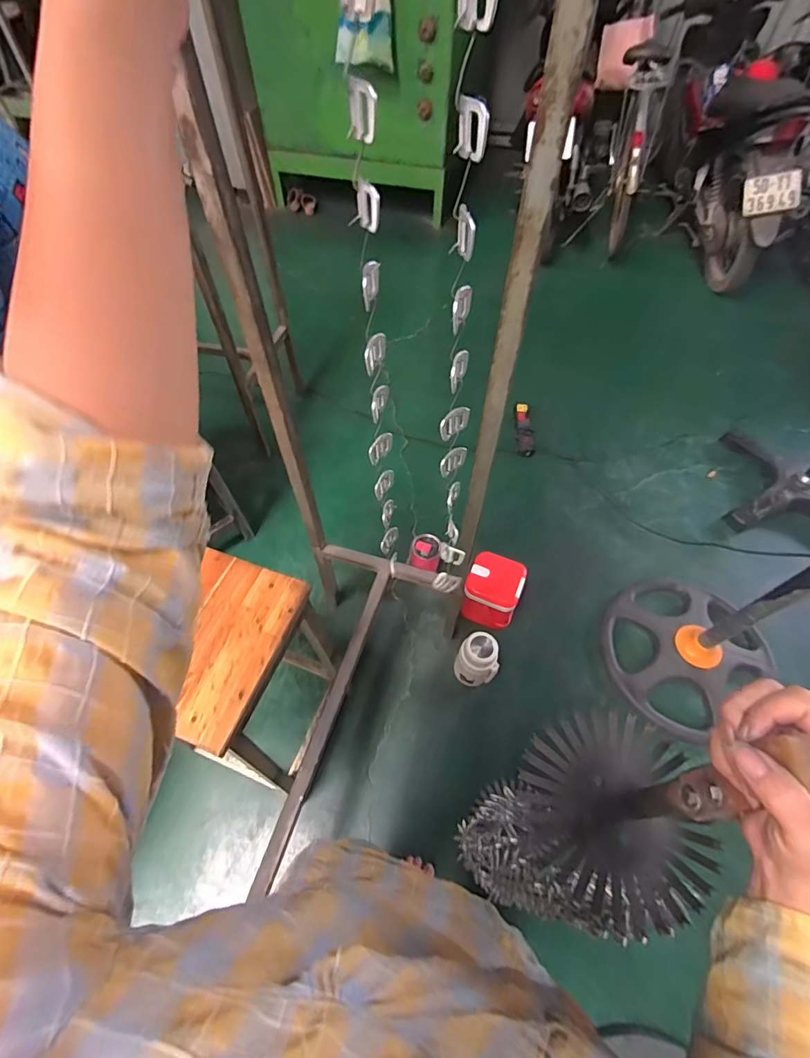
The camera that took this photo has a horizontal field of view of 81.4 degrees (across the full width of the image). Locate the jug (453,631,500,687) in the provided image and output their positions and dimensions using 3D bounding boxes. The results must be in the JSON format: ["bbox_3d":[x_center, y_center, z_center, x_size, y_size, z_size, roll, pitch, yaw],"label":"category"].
[{"bbox_3d":[0.193,0.363,1.286,0.109,0.202,0.089,3,56,2],"label":"jug"}]

